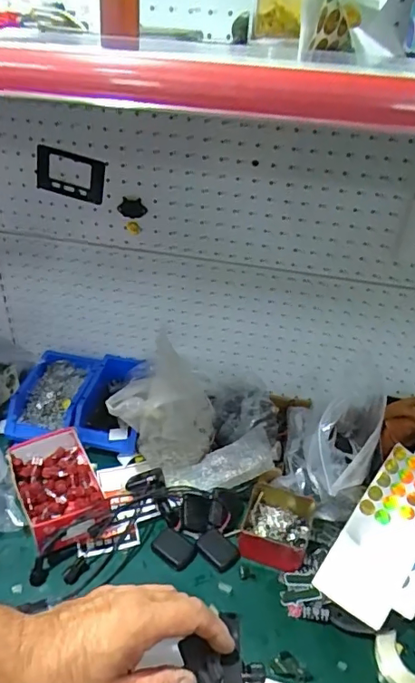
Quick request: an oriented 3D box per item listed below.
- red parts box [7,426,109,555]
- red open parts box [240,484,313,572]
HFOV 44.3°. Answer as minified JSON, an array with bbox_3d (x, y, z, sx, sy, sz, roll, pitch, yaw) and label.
[{"bbox_3d":[-0.231,0.225,0.794,0.116,0.055,0.192,-16,40,-25],"label":"red parts box"},{"bbox_3d":[0.103,0.279,0.775,0.101,0.035,0.121,15,37,15],"label":"red open parts box"}]

